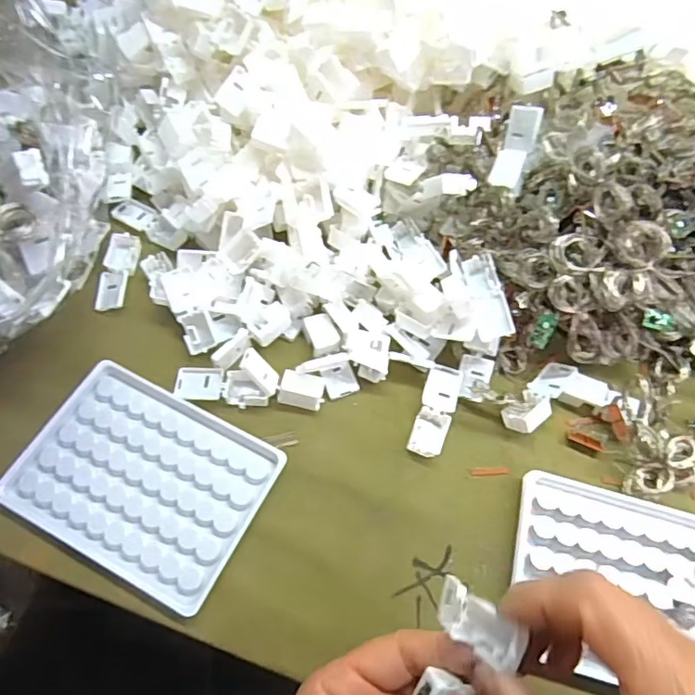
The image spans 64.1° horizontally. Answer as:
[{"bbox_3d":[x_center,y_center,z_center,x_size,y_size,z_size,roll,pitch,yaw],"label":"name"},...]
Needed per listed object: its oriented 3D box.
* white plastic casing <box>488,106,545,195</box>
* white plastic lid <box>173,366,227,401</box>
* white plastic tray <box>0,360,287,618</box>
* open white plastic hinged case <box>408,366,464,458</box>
[{"bbox_3d":[0.104,-0.123,0.345,0.020,0.014,0.050,18,92,8],"label":"white plastic casing"},{"bbox_3d":[-0.087,0.021,0.330,0.029,0.004,0.021,1,63,0],"label":"white plastic lid"},{"bbox_3d":[-0.112,0.071,0.305,0.128,0.008,0.093,26,66,12],"label":"white plastic tray"},{"bbox_3d":[0.053,0.038,0.330,0.021,0.009,0.056,17,64,8],"label":"open white plastic hinged case"}]

